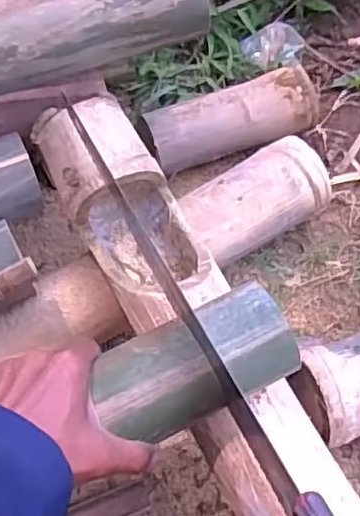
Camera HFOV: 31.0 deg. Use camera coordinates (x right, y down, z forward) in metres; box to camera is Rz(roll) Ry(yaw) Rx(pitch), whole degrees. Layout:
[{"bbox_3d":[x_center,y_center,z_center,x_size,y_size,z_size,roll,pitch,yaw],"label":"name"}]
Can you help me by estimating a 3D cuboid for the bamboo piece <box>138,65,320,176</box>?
[{"bbox_3d":[0.061,-0.158,0.773,0.207,0.067,0.070,-18,64,-10],"label":"bamboo piece"}]

